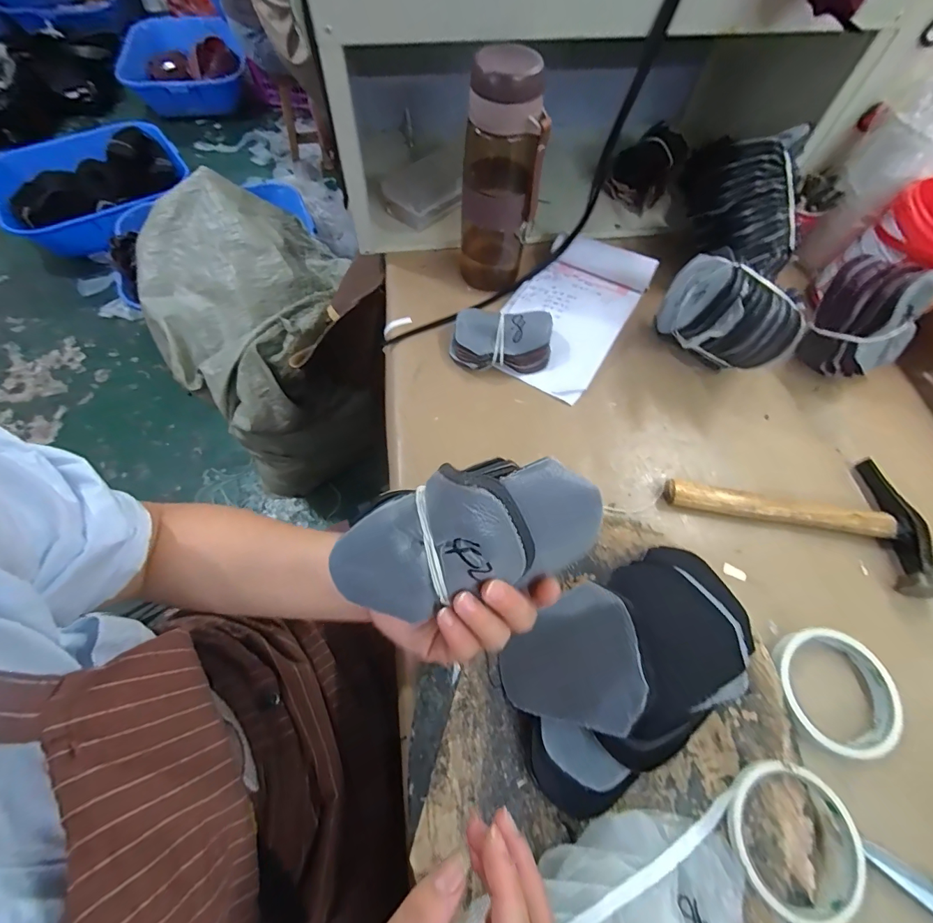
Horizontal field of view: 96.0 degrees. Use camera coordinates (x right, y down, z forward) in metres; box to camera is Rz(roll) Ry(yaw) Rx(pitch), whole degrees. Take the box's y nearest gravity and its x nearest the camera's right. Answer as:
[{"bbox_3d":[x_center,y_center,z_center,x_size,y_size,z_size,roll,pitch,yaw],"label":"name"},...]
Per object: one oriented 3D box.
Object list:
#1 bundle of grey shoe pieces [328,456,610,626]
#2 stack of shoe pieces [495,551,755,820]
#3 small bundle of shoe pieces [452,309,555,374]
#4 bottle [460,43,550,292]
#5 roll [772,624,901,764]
[{"bbox_3d":[0.002,0.038,0.236,0.142,0.082,0.038,-9,20,8],"label":"bundle of grey shoe pieces"},{"bbox_3d":[0.130,0.147,0.308,0.199,0.069,0.124,-23,66,-13],"label":"stack of shoe pieces"},{"bbox_3d":[0.039,-0.141,0.482,0.110,0.036,0.074,-3,63,-3],"label":"small bundle of shoe pieces"},{"bbox_3d":[0.035,-0.300,0.463,0.078,0.227,0.057,6,63,1],"label":"bottle"},{"bbox_3d":[0.300,0.185,0.340,0.082,0.015,0.090,1,63,-1],"label":"roll"}]

